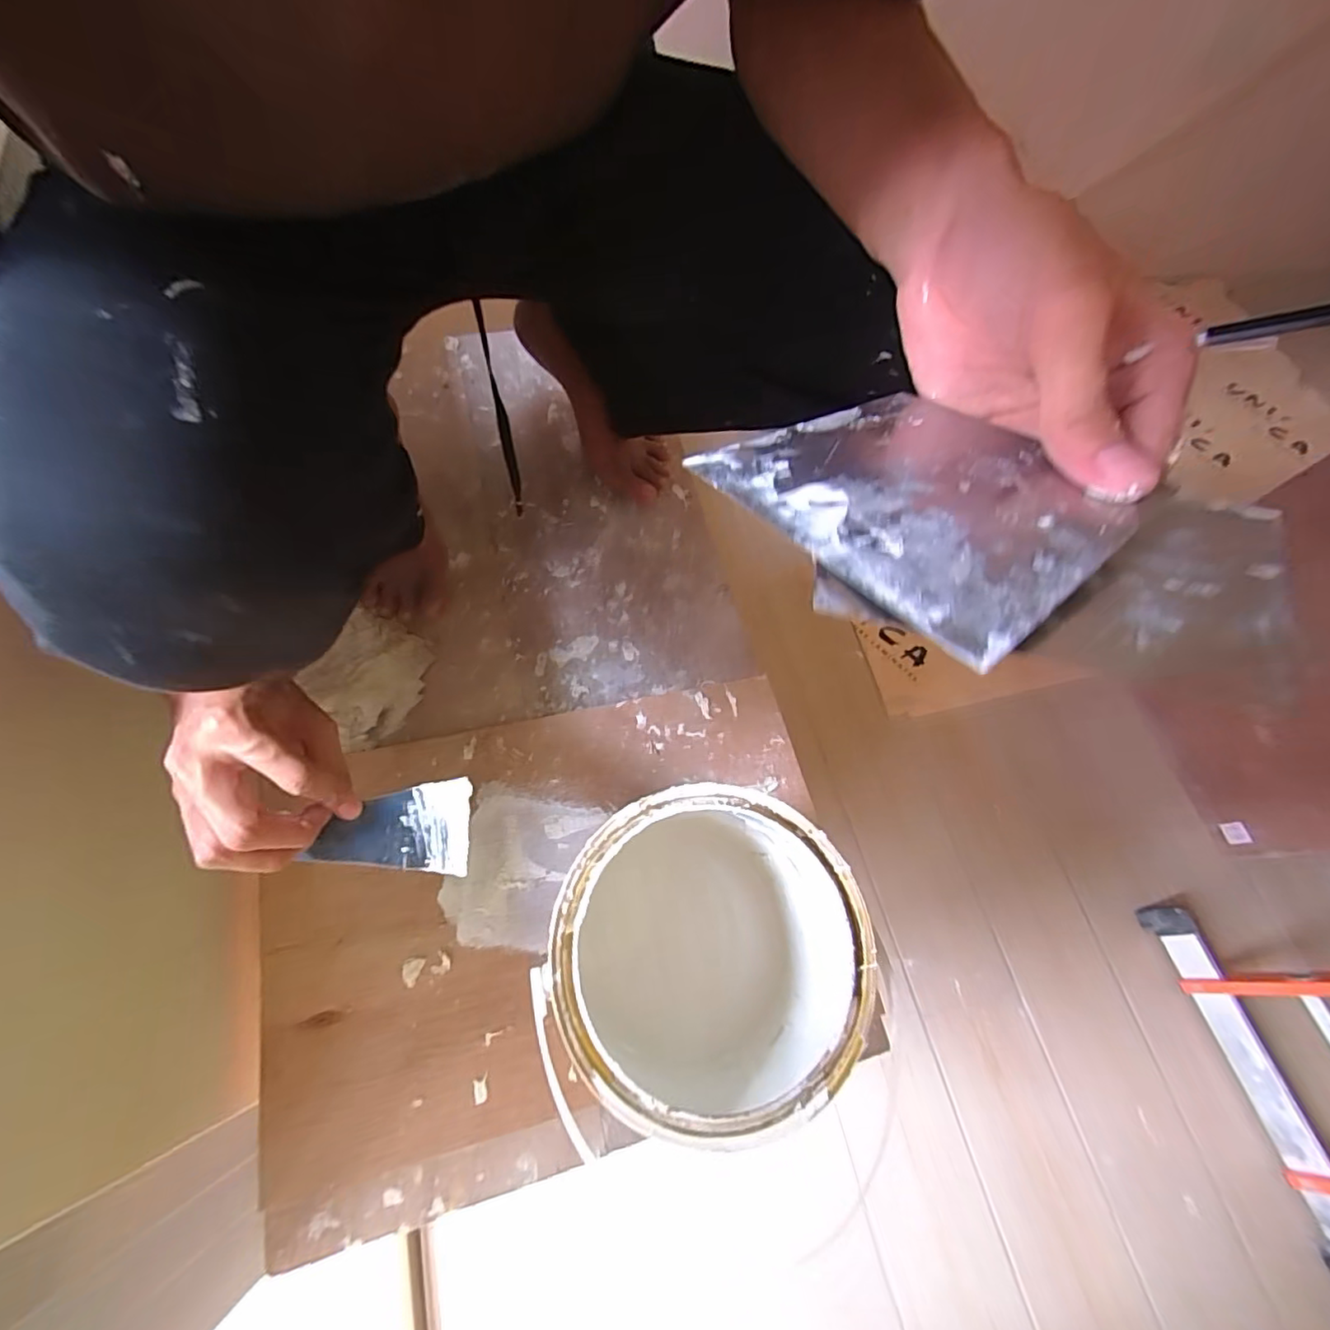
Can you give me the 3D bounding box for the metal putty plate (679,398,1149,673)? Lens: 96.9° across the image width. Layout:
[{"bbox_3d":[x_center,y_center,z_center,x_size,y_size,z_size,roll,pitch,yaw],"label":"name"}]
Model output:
[{"bbox_3d":[0.082,-0.059,0.199,0.092,0.004,0.138,-25,45,-12],"label":"metal putty plate"}]

